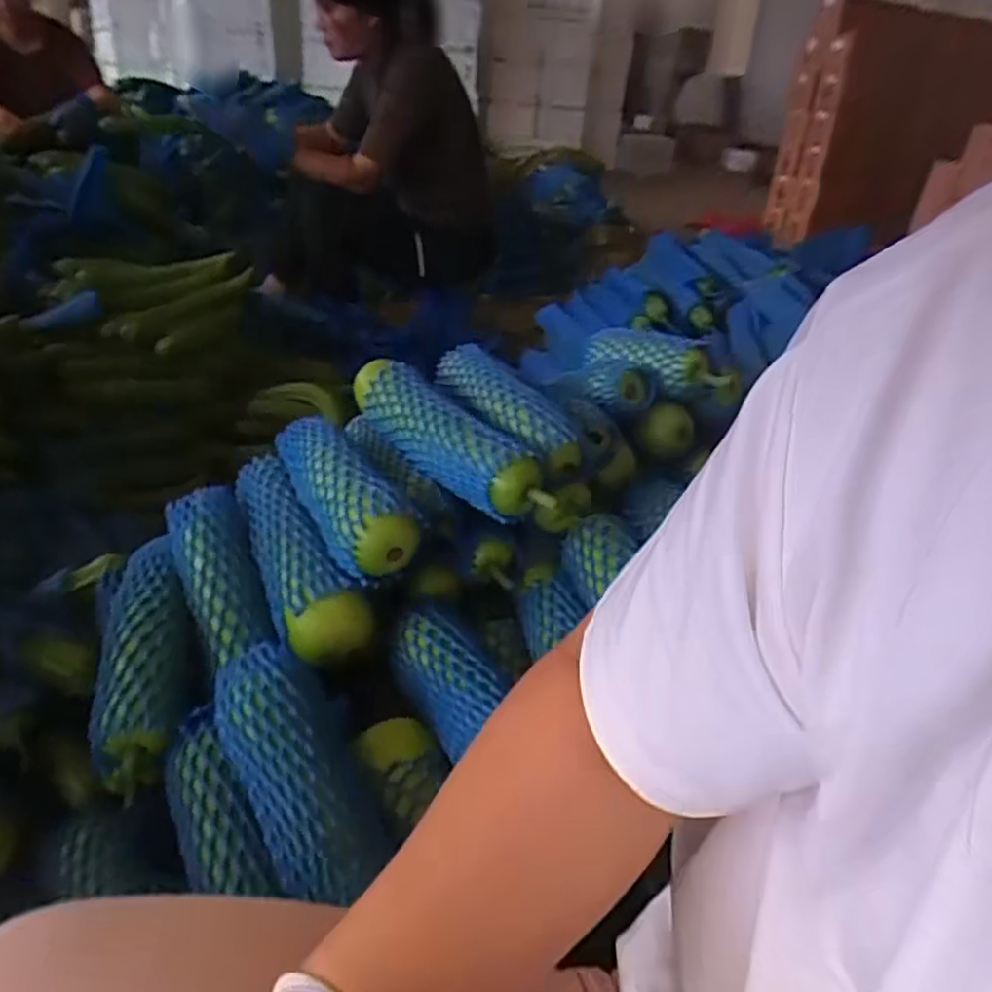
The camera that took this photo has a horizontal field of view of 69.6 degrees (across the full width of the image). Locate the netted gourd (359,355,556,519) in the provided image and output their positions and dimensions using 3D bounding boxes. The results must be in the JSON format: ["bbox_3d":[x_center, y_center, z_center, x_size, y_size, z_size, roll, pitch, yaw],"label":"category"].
[{"bbox_3d":[-0.054,-0.062,0.694,0.060,0.062,0.278,-16,36,-33],"label":"netted gourd"}]

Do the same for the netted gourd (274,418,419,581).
[{"bbox_3d":[-0.151,-0.008,0.677,0.065,0.065,0.221,-14,35,-31],"label":"netted gourd"}]

